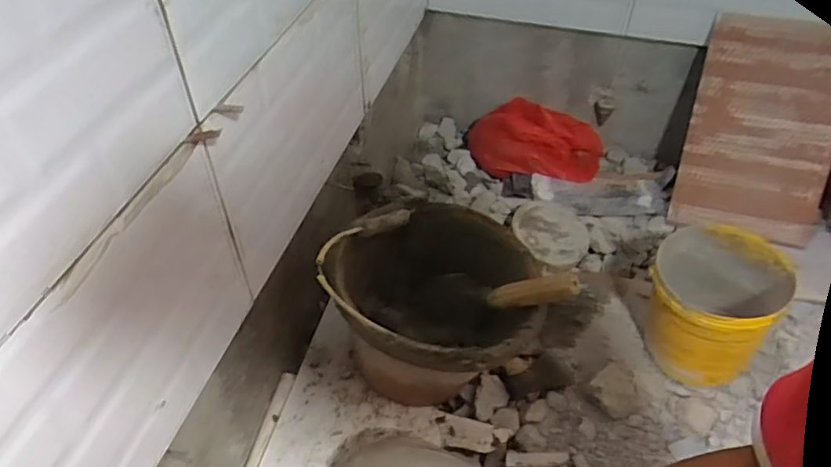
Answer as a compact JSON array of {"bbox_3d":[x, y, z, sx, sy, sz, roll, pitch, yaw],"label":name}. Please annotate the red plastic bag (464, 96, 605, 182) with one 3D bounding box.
[{"bbox_3d":[0.253,-0.202,1.274,0.282,0.153,0.106,9,45,9],"label":"red plastic bag"}]

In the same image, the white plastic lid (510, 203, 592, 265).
[{"bbox_3d":[0.264,-0.004,1.168,0.149,0.016,0.146,6,46,-7],"label":"white plastic lid"}]

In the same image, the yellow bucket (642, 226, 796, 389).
[{"bbox_3d":[0.453,0.122,0.936,0.188,0.189,0.199,0,45,0],"label":"yellow bucket"}]

